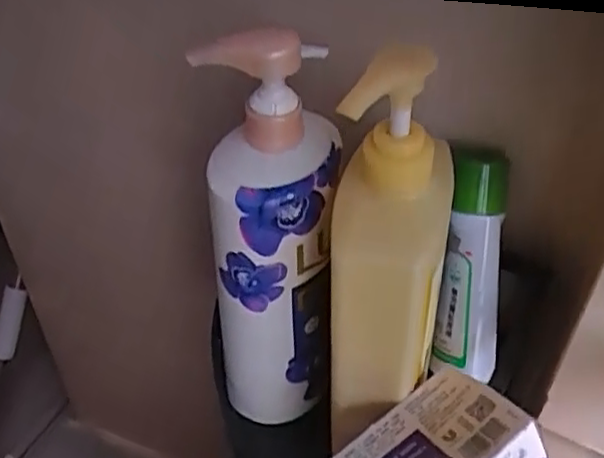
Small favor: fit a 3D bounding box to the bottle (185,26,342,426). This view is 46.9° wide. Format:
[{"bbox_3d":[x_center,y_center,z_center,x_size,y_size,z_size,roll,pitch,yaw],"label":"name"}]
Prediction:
[{"bbox_3d":[-0.019,0.003,0.429,0.075,0.253,0.093,1,44,0],"label":"bottle"}]

